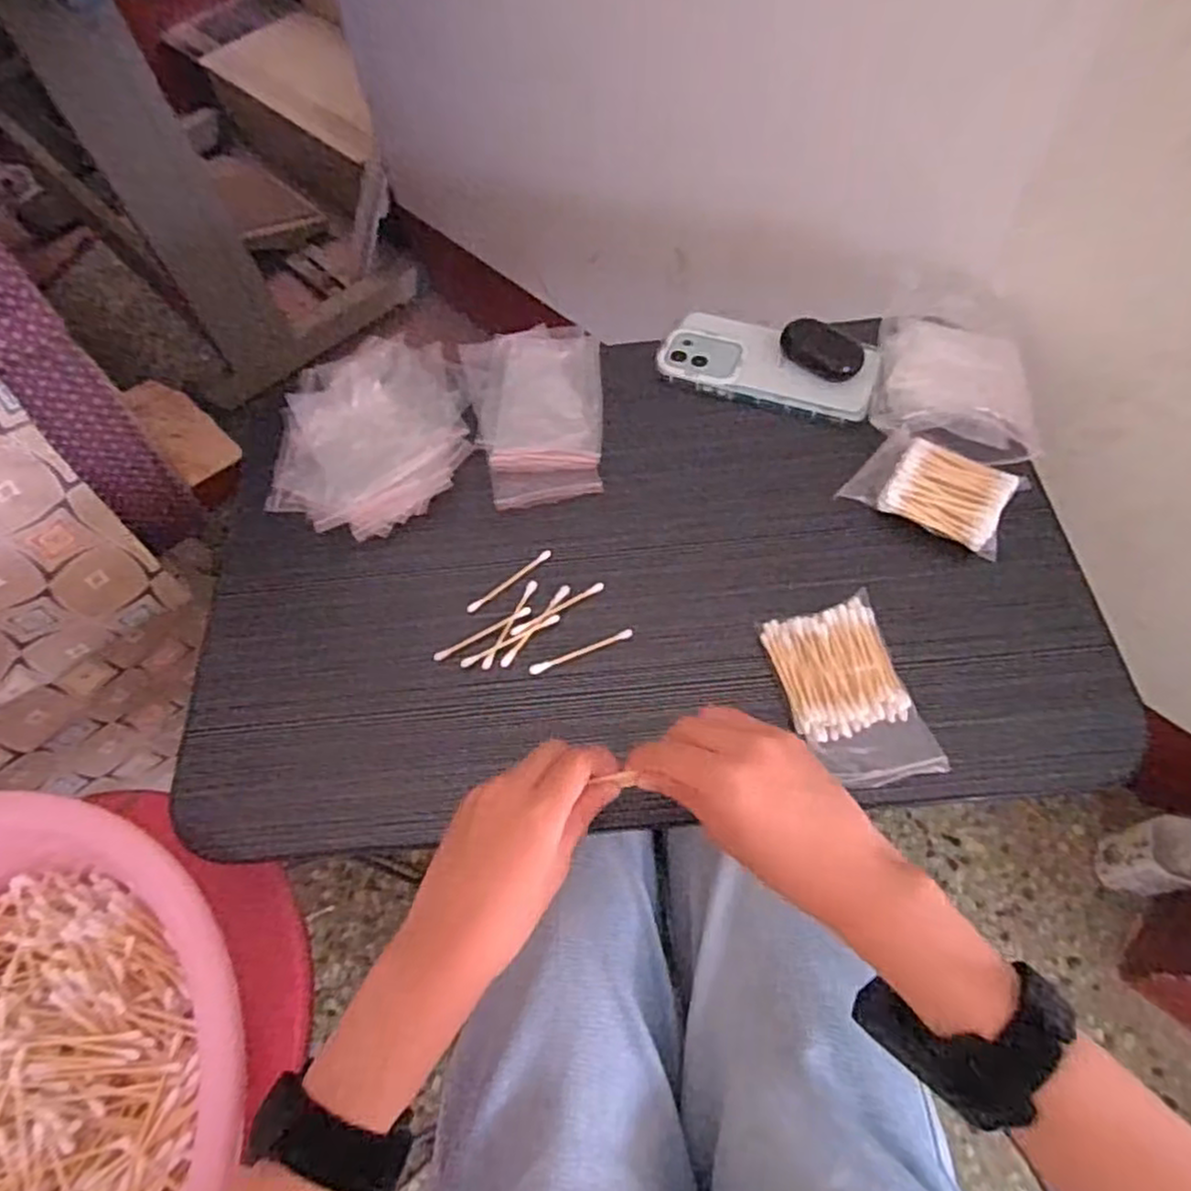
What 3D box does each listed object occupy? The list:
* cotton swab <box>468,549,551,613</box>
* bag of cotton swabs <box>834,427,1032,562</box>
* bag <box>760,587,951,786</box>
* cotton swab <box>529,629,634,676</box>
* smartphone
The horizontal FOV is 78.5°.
[{"bbox_3d":[-0.059,-0.010,0.501,0.069,0.004,0.008,-36,65,-15],"label":"cotton swab"},{"bbox_3d":[0.233,-0.074,0.497,0.100,0.027,0.067,30,68,18],"label":"bag of cotton swabs"},{"bbox_3d":[0.153,0.060,0.443,0.071,0.021,0.113,-13,62,-3],"label":"bag"},{"bbox_3d":[-0.009,0.036,0.475,0.070,0.004,0.007,-21,62,-7],"label":"cotton swab"},{"bbox_3d":[0.134,-0.182,0.570,0.162,0.017,0.071,18,64,13],"label":"smartphone"}]

